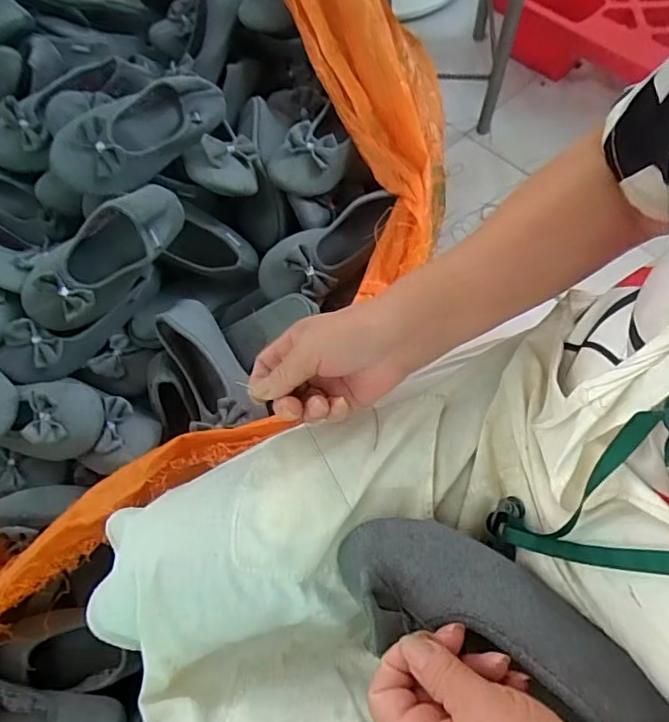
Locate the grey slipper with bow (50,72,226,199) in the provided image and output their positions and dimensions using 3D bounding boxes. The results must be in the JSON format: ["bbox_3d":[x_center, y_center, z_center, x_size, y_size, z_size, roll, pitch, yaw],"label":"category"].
[{"bbox_3d":[-0.261,-0.316,0.705,0.246,0.060,0.096,-39,69,-14],"label":"grey slipper with bow"}]

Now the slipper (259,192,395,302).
[{"bbox_3d":[-0.009,-0.158,0.716,0.207,0.082,0.089,-31,67,-11],"label":"slipper"}]

